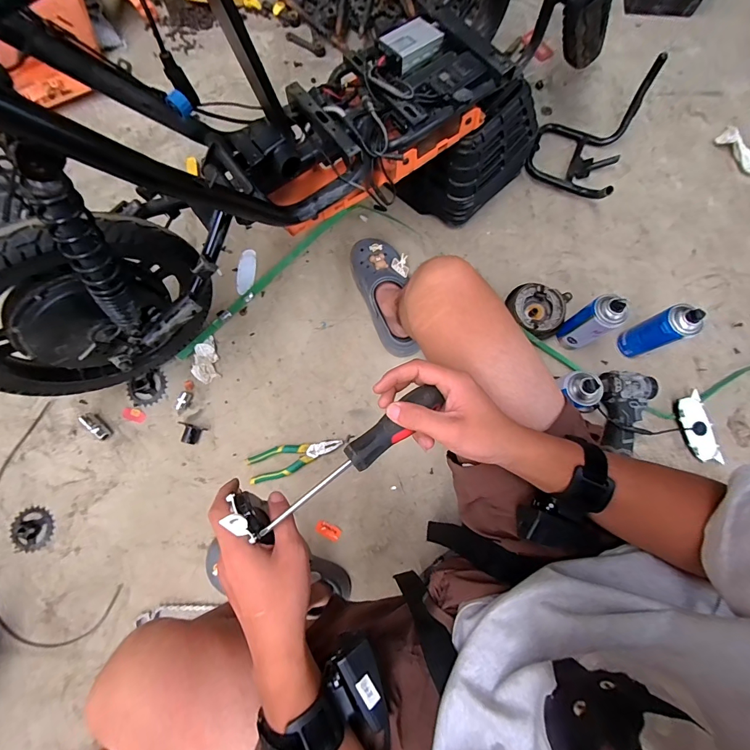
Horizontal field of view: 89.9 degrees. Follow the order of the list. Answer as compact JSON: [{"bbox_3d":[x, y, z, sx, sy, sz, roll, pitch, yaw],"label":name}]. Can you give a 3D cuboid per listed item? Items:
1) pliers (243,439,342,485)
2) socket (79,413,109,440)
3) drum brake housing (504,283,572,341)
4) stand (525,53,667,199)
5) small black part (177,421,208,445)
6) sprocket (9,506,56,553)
[{"bbox_3d":[-0.164,0.170,0.777,0.194,0.020,0.061,-16,78,-3],"label":"pliers"},{"bbox_3d":[-0.589,0.108,0.788,0.074,0.020,0.019,39,81,8],"label":"socket"},{"bbox_3d":[0.355,-0.148,0.829,0.130,0.065,0.136,26,79,5],"label":"drum brake housing"},{"bbox_3d":[0.497,-0.570,0.864,0.200,0.172,0.308,28,79,6],"label":"stand"},{"bbox_3d":[-0.389,0.122,0.781,0.060,0.024,0.040,16,78,3],"label":"small black part"},{"bbox_3d":[-0.695,0.312,0.761,0.083,0.007,0.086,-22,79,-5],"label":"sprocket"}]

